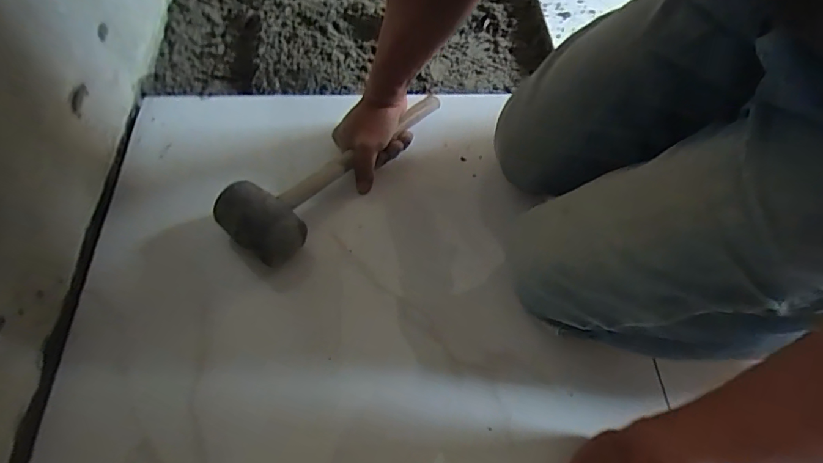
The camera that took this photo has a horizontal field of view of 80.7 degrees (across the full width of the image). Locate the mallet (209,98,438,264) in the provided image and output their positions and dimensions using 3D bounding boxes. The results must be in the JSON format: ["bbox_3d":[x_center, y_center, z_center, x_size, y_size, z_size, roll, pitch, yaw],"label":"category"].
[{"bbox_3d":[-0.079,-0.081,0.556,0.086,0.051,0.301,36,56,17],"label":"mallet"}]

